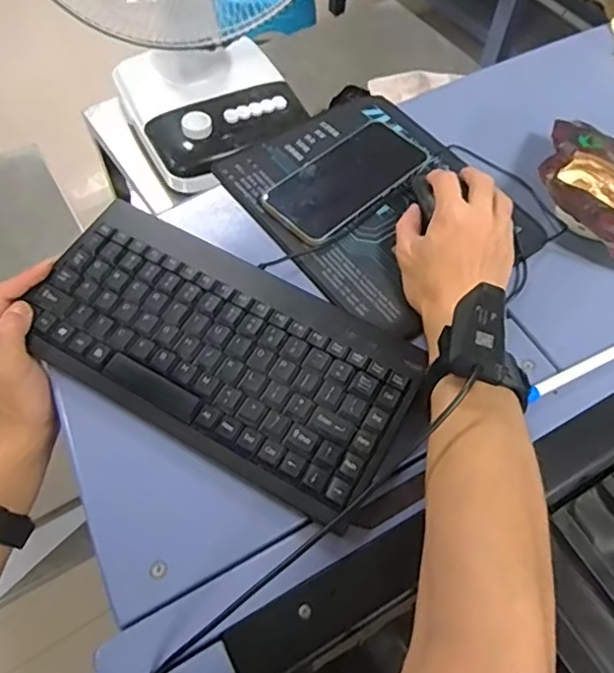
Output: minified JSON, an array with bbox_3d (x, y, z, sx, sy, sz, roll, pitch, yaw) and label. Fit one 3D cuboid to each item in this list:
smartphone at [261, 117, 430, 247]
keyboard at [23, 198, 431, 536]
[{"bbox_3d":[0.040,-0.149,0.537,0.078,0.014,0.164,41,65,19],"label":"smartphone"},{"bbox_3d":[-0.065,0.006,0.424,0.281,0.021,0.141,27,62,13],"label":"keyboard"}]

